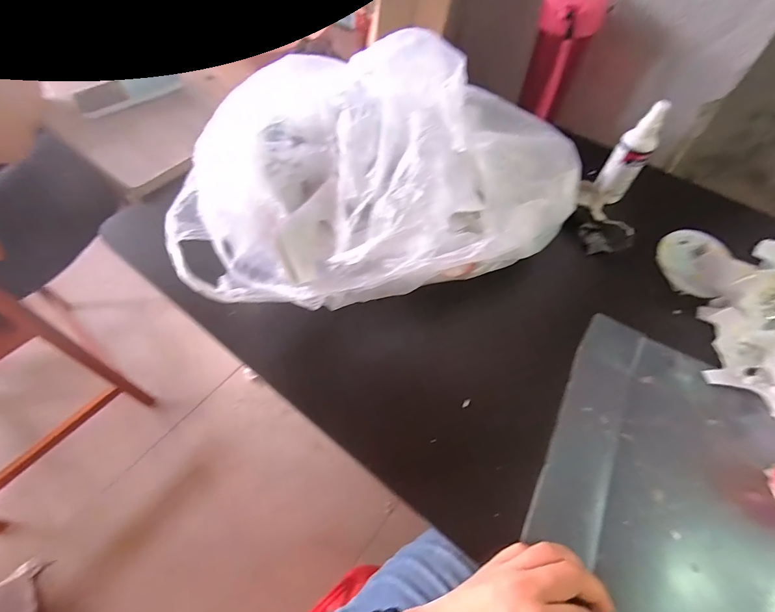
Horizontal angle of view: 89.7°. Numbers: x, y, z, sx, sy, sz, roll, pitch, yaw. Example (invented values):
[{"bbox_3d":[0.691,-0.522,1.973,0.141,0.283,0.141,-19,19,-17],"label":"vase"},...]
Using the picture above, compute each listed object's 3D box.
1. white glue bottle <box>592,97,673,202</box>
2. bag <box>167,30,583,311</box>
[{"bbox_3d":[0.305,-0.189,0.490,0.041,0.123,0.032,30,61,17],"label":"white glue bottle"},{"bbox_3d":[-0.005,-0.130,0.394,0.401,0.174,0.208,-8,57,-7],"label":"bag"}]

